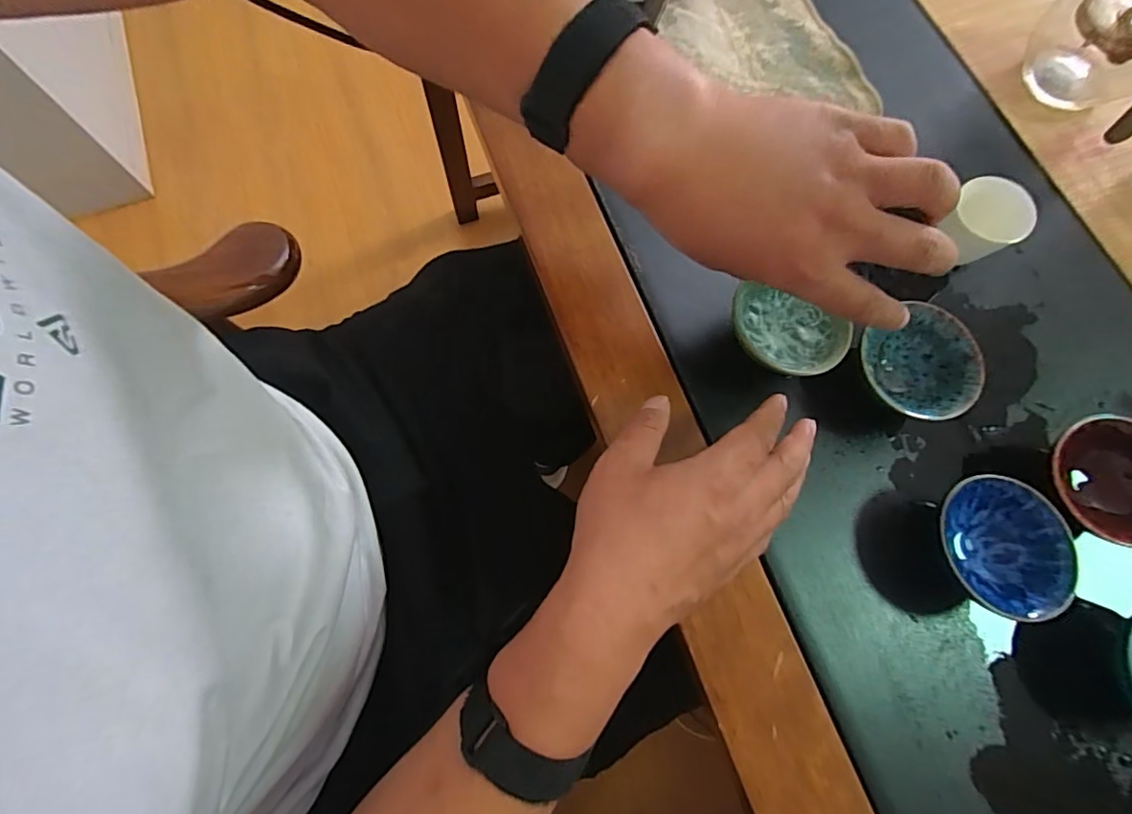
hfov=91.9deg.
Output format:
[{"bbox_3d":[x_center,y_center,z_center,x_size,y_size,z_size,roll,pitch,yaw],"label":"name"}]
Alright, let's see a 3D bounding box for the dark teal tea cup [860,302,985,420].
[{"bbox_3d":[0.249,-0.028,0.386,0.069,0.034,0.085,13,73,3],"label":"dark teal tea cup"}]

